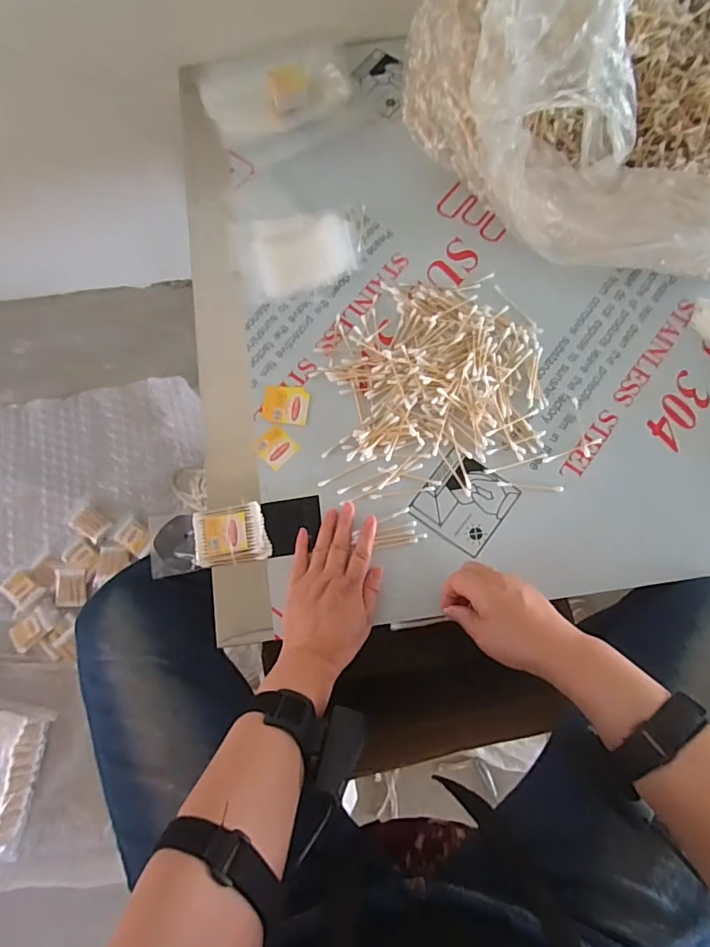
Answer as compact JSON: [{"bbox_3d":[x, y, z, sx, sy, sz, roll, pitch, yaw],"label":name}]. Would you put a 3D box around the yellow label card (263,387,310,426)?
[{"bbox_3d":[-0.081,-0.080,0.574,0.053,0.004,0.046,5,77,2],"label":"yellow label card"}]

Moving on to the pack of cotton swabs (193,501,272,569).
[{"bbox_3d":[-0.133,0.066,0.532,0.078,0.011,0.061,-10,77,-1],"label":"pack of cotton swabs"}]

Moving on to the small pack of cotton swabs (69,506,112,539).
[{"bbox_3d":[-0.526,0.098,0.984,0.071,0.011,0.046,31,79,8],"label":"small pack of cotton swabs"}]

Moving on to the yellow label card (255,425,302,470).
[{"bbox_3d":[-0.090,-0.031,0.564,0.041,0.004,0.042,-44,80,-9],"label":"yellow label card"}]

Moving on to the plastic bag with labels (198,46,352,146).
[{"bbox_3d":[-0.110,-0.523,0.671,0.185,0.035,0.120,-19,77,-4],"label":"plastic bag with labels"}]

